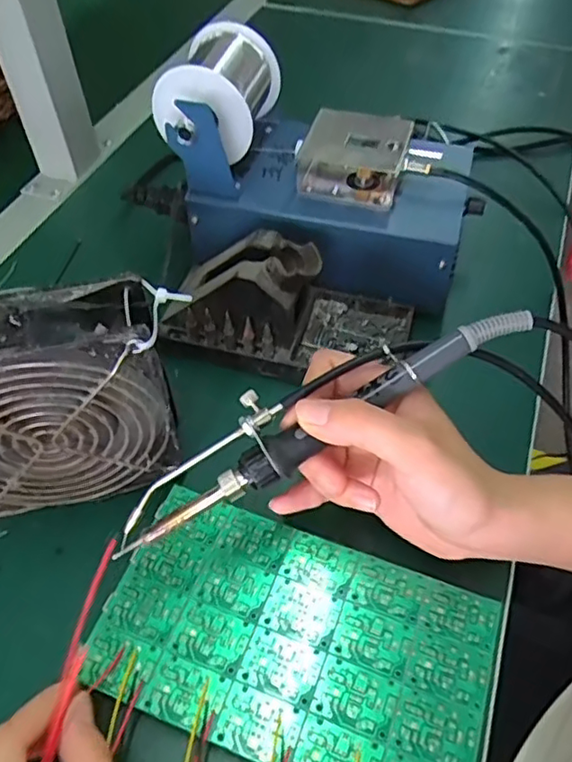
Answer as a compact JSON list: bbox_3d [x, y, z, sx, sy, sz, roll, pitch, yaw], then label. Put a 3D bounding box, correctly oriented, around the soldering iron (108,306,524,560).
[{"bbox_3d":[0.013,0.014,0.279,0.208,0.016,0.035,-29,56,-1],"label":"soldering iron"}]

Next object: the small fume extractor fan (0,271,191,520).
[{"bbox_3d":[-0.116,0.014,0.304,0.124,0.117,0.046,-13,53,-10],"label":"small fume extractor fan"}]

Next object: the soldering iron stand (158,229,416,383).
[{"bbox_3d":[0.002,-0.051,0.387,0.152,0.068,0.073,11,53,9],"label":"soldering iron stand"}]

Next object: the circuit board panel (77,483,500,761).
[{"bbox_3d":[0.003,0.119,0.282,0.171,0.004,0.101,17,54,14],"label":"circuit board panel"}]

